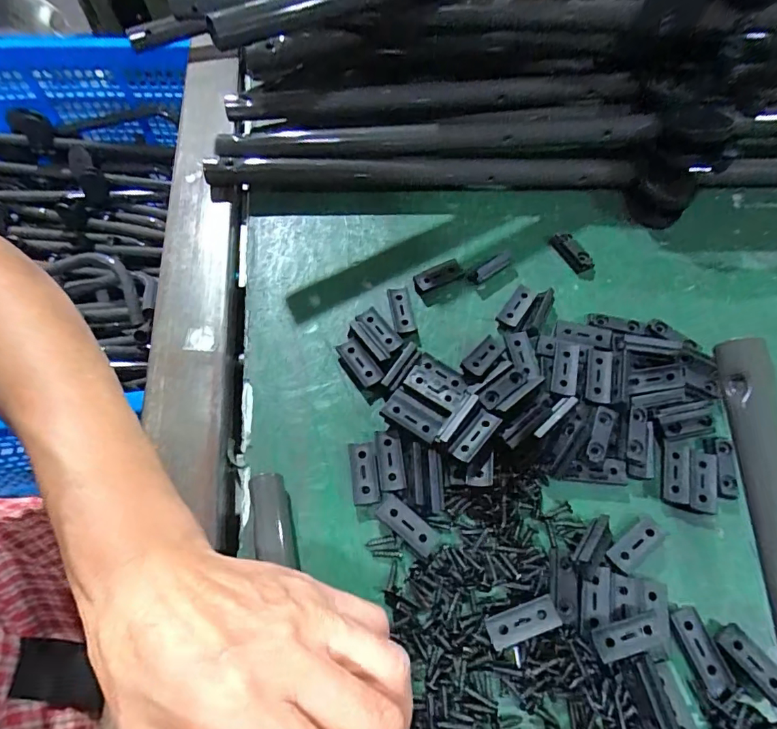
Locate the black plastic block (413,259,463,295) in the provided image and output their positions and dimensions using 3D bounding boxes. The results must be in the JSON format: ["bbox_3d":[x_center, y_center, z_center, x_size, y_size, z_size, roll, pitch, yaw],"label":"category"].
[{"bbox_3d":[0.034,-0.062,0.340,0.037,0.007,0.015,-25,65,-13],"label":"black plastic block"}]

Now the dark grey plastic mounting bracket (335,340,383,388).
[{"bbox_3d":[-0.017,0.000,0.306,0.014,0.009,0.034,-39,69,0],"label":"dark grey plastic mounting bracket"}]

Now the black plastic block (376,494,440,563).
[{"bbox_3d":[0.010,0.086,0.260,0.036,0.004,0.015,38,68,18],"label":"black plastic block"}]

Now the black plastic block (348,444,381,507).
[{"bbox_3d":[-0.014,0.062,0.275,0.015,0.007,0.034,-7,62,-4],"label":"black plastic block"}]

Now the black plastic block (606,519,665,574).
[{"bbox_3d":[0.132,0.097,0.259,0.033,0.004,0.014,-32,67,-16],"label":"black plastic block"}]

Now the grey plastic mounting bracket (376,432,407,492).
[{"bbox_3d":[0.001,0.054,0.274,0.014,0.004,0.033,-6,62,-4],"label":"grey plastic mounting bracket"}]

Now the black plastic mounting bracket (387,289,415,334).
[{"bbox_3d":[0.009,-0.035,0.324,0.015,0.005,0.035,-9,63,-5],"label":"black plastic mounting bracket"}]

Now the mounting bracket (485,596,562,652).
[{"bbox_3d":[0.065,0.124,0.234,0.035,0.004,0.015,-16,67,-5],"label":"mounting bracket"}]

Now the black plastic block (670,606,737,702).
[{"bbox_3d":[0.154,0.141,0.239,0.017,0.004,0.039,-16,63,-9],"label":"black plastic block"}]

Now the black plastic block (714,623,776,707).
[{"bbox_3d":[0.179,0.146,0.238,0.014,0.004,0.034,-31,67,-15],"label":"black plastic block"}]

